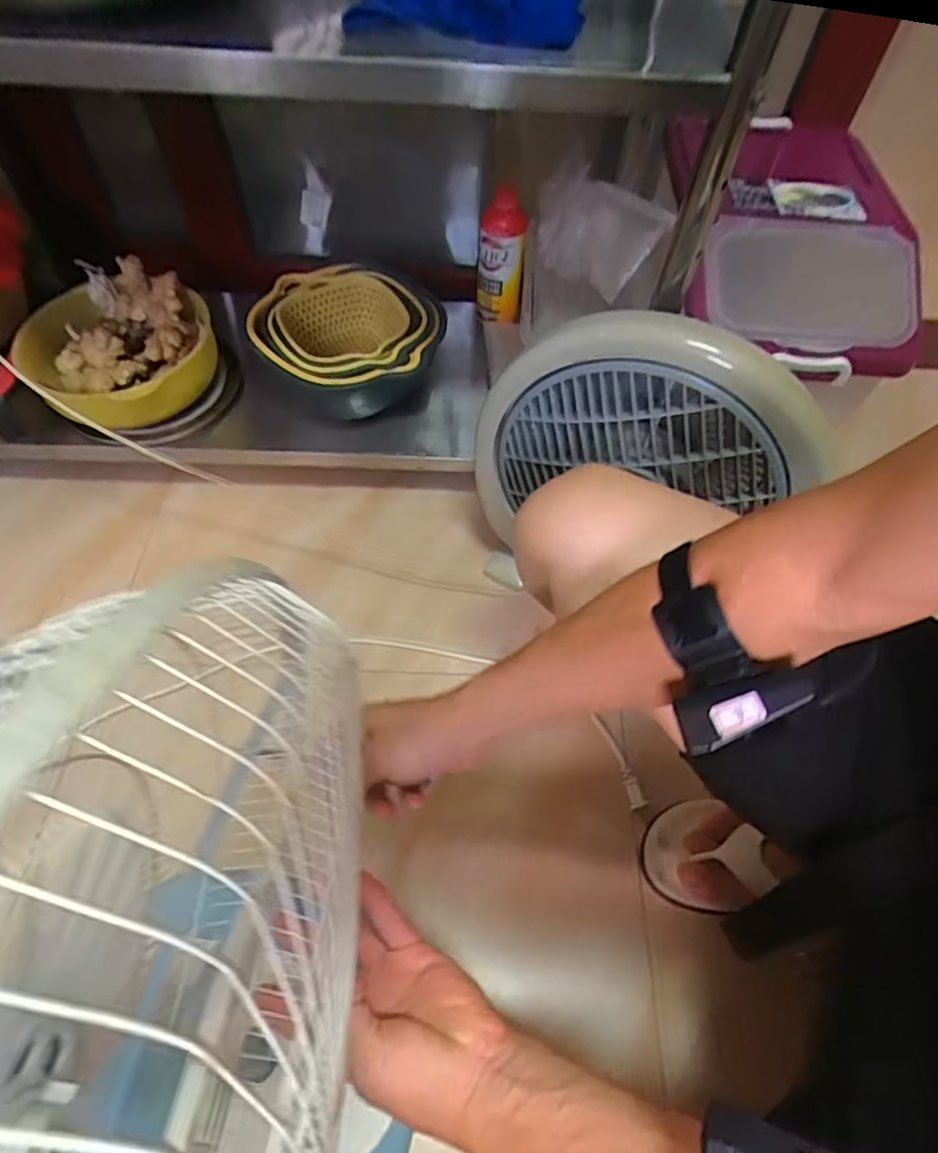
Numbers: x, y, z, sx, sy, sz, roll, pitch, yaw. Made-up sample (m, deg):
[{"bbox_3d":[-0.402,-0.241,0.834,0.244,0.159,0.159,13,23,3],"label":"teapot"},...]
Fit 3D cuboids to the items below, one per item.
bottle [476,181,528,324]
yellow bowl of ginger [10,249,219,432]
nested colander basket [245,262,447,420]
[{"bbox_3d":[0.046,-0.459,0.883,0.068,0.163,0.070,2,60,2],"label":"bottle"},{"bbox_3d":[-0.453,-0.294,0.794,0.226,0.095,0.217,0,60,0],"label":"yellow bowl of ginger"},{"bbox_3d":[-0.160,-0.314,0.826,0.241,0.090,0.226,7,60,4],"label":"nested colander basket"}]

